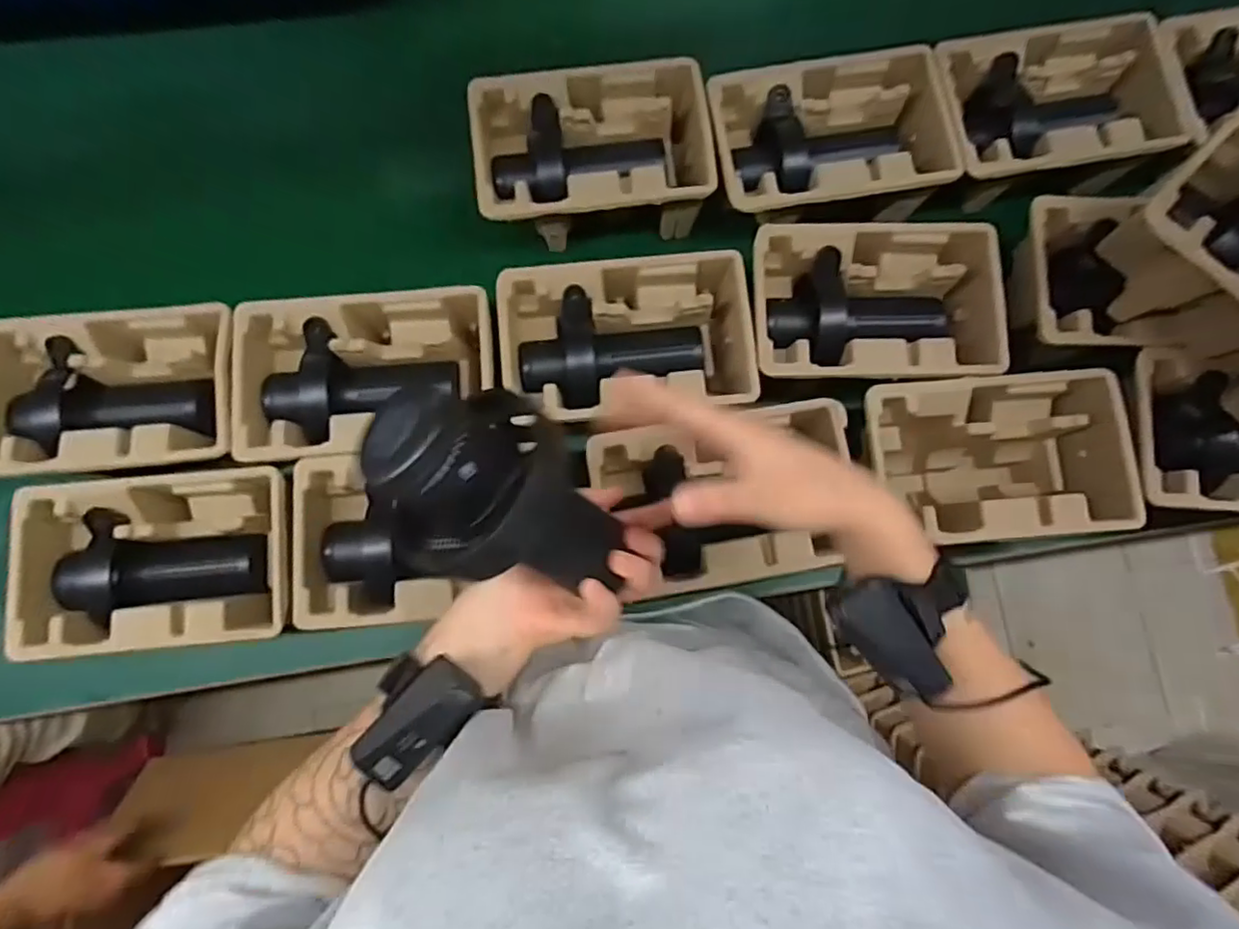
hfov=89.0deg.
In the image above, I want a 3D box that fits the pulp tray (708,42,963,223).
[{"bbox_3d":[0.205,-0.318,0.641,0.224,0.076,0.153,-9,81,-1],"label":"pulp tray"}]

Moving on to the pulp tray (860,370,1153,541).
[{"bbox_3d":[0.339,0.000,0.601,0.224,0.127,0.141,-4,81,-1],"label":"pulp tray"}]

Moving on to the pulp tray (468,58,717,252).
[{"bbox_3d":[-0.027,-0.309,0.646,0.223,0.103,0.141,-6,81,-1],"label":"pulp tray"}]

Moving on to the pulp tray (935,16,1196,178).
[{"bbox_3d":[0.426,-0.349,0.626,0.218,0.070,0.146,-6,81,-1],"label":"pulp tray"}]

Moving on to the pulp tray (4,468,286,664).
[{"bbox_3d":[-0.402,0.087,0.561,0.231,0.051,0.146,-5,81,-1],"label":"pulp tray"}]

